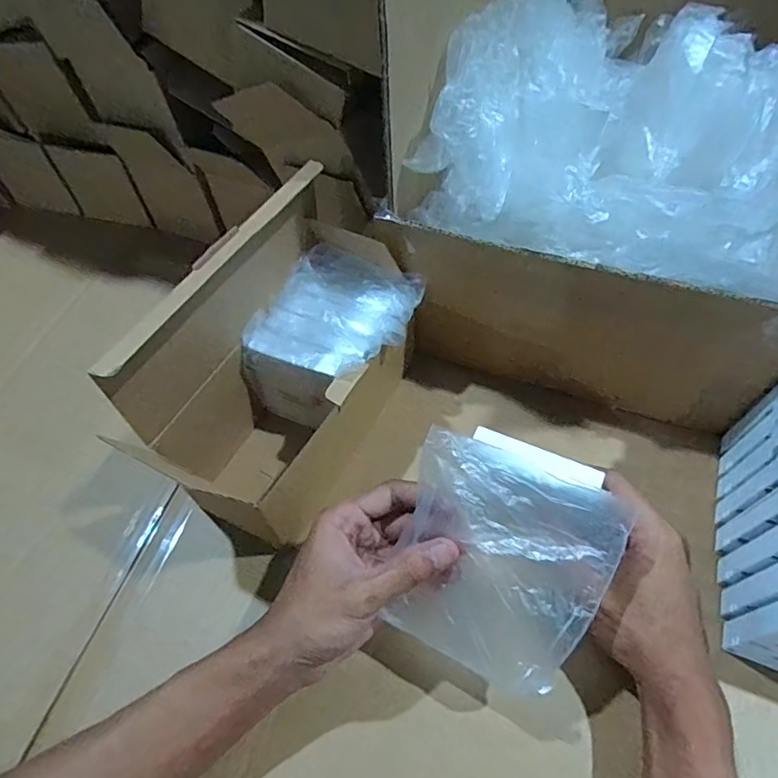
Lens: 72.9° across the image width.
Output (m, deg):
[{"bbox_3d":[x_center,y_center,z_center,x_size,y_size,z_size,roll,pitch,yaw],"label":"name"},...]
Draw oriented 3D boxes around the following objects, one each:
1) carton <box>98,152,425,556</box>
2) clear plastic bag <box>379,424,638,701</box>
[{"bbox_3d":[-0.073,-0.016,0.385,0.101,0.184,0.215,25,61,18],"label":"carton"},{"bbox_3d":[0.062,0.100,0.301,0.113,0.020,0.121,20,92,5],"label":"clear plastic bag"}]

